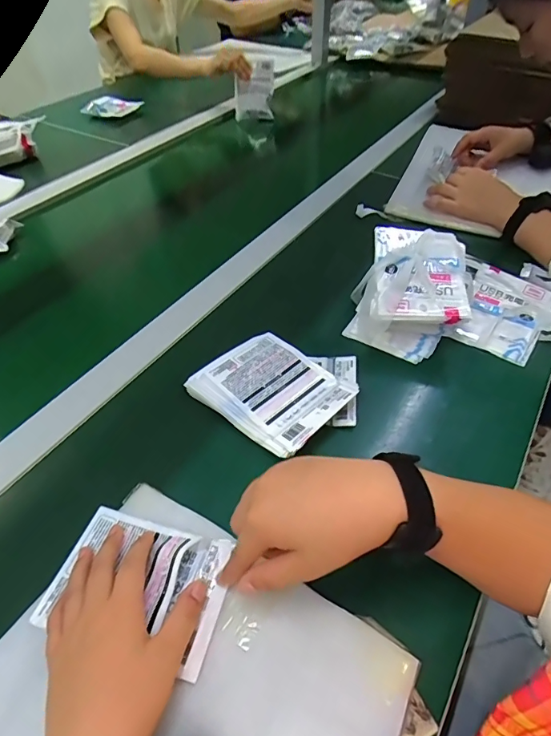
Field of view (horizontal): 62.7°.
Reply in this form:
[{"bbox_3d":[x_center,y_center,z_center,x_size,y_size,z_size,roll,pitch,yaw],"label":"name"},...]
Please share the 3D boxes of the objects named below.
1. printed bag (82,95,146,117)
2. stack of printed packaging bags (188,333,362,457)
[{"bbox_3d":[-0.405,-0.655,1.125,0.104,0.025,0.109,17,50,17],"label":"printed bag"},{"bbox_3d":[-0.004,0.022,0.489,0.147,0.025,0.113,31,55,27],"label":"stack of printed packaging bags"}]

